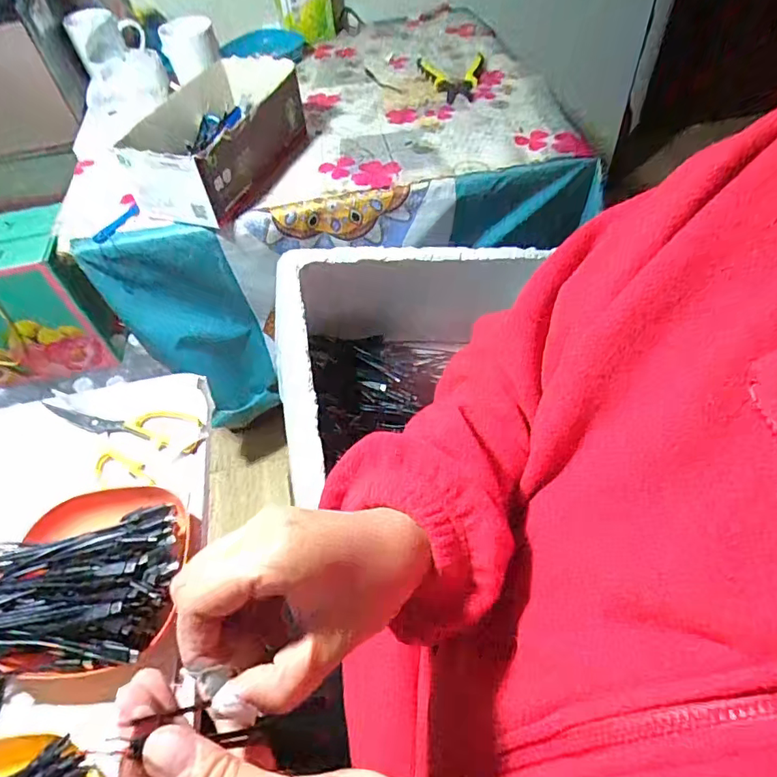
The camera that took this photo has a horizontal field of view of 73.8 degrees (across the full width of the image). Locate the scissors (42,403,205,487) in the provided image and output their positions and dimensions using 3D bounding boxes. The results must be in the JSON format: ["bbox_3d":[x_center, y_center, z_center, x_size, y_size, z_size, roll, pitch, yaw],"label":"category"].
[{"bbox_3d":[-0.258,0.052,0.488,0.167,0.007,0.079,1,53,6],"label":"scissors"}]

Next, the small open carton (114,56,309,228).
[{"bbox_3d":[-0.221,-0.336,0.697,0.153,0.101,0.265,19,57,18],"label":"small open carton"}]

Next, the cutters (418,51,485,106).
[{"bbox_3d":[0.106,-0.509,0.848,0.108,0.014,0.155,-3,53,3],"label":"cutters"}]

